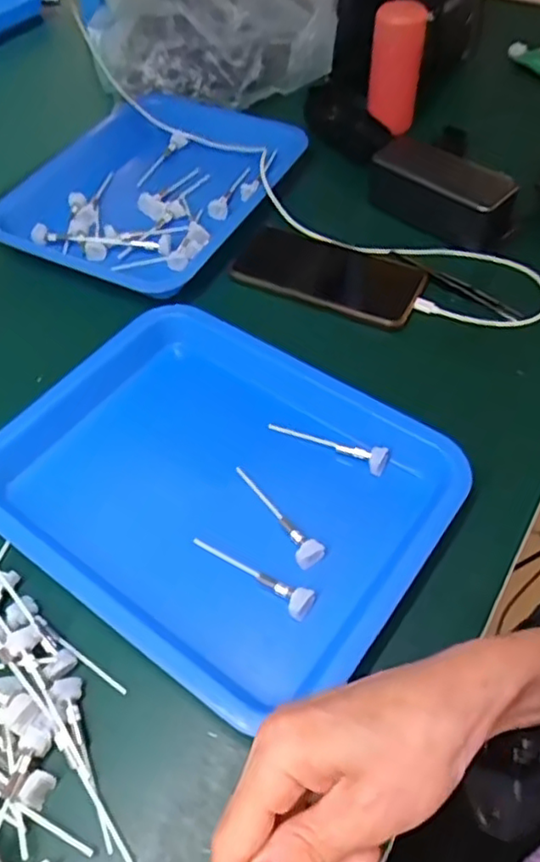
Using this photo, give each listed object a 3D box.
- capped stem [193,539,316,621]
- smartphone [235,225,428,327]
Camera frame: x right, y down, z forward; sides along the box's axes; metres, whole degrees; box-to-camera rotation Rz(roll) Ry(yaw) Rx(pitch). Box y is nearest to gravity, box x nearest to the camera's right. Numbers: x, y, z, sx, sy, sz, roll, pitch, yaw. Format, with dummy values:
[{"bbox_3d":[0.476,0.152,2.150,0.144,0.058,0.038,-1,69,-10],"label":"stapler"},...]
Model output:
[{"bbox_3d":[-0.014,0.089,0.390,0.088,0.019,0.017,24,58,18],"label":"capped stem"},{"bbox_3d":[0.054,-0.140,0.552,0.157,0.008,0.083,23,57,17],"label":"smartphone"}]

